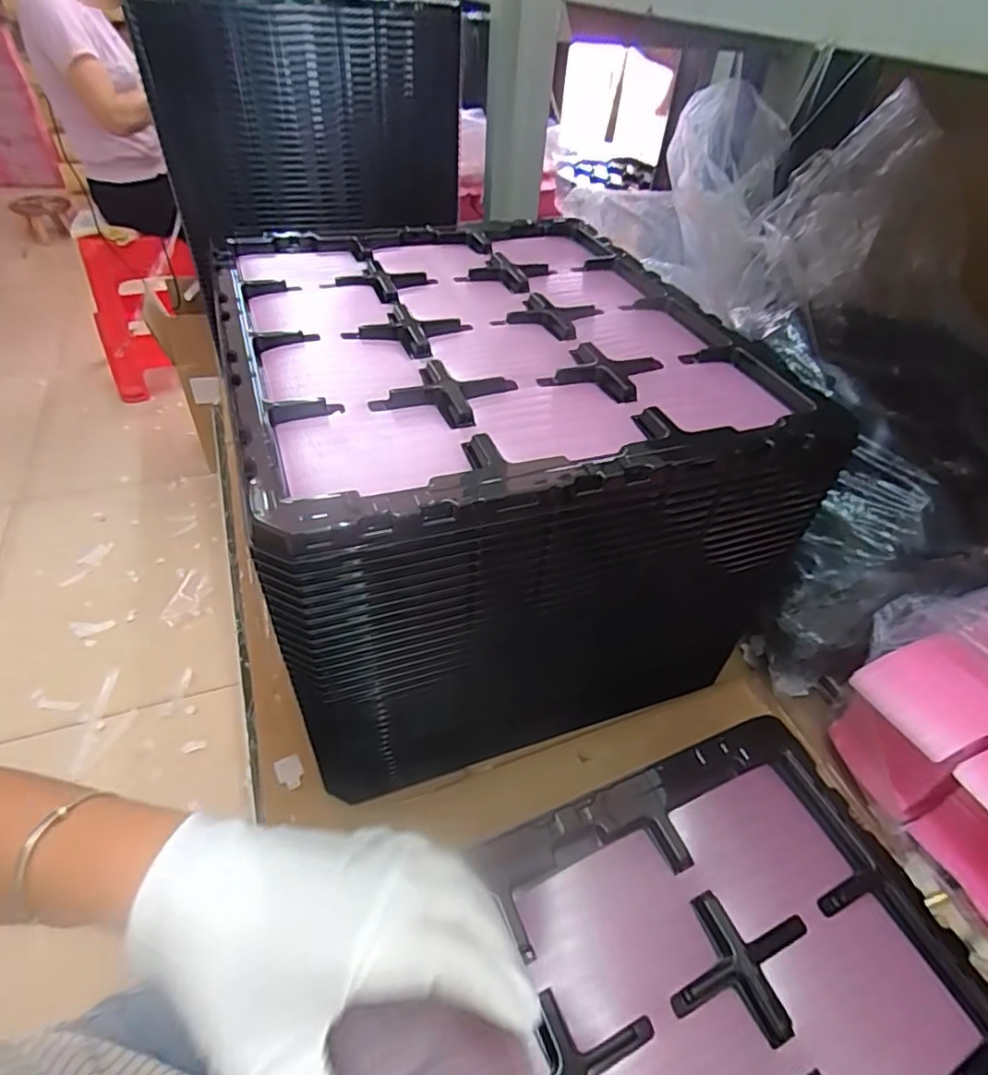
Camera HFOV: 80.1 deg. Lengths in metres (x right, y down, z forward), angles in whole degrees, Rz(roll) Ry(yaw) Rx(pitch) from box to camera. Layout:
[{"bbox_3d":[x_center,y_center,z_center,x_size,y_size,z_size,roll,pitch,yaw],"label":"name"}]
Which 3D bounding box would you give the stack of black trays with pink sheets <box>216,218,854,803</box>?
[{"bbox_3d":[-0.010,-0.051,0.483,0.340,0.250,0.400,-14,48,-18],"label":"stack of black trays with pink sheets"}]

